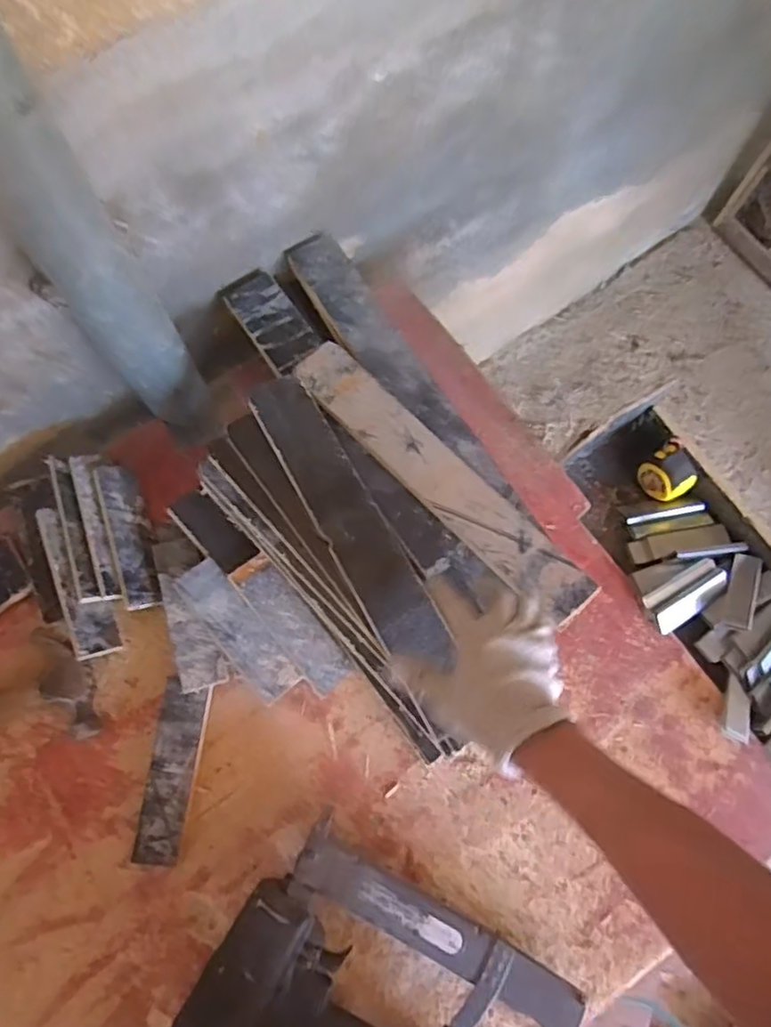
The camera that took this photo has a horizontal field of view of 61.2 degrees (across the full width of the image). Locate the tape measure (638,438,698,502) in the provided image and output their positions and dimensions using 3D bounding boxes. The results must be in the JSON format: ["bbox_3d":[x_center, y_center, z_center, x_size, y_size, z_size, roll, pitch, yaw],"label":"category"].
[{"bbox_3d":[0.333,-0.047,0.766,0.049,0.046,0.061,-37,75,-10],"label":"tape measure"}]

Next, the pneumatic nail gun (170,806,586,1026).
[{"bbox_3d":[-0.003,0.453,0.587,0.310,0.080,0.210,29,76,10],"label":"pneumatic nail gun"}]

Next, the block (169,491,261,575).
[{"bbox_3d":[-0.189,0.020,0.720,0.043,0.012,0.102,-43,76,-11],"label":"block"}]

